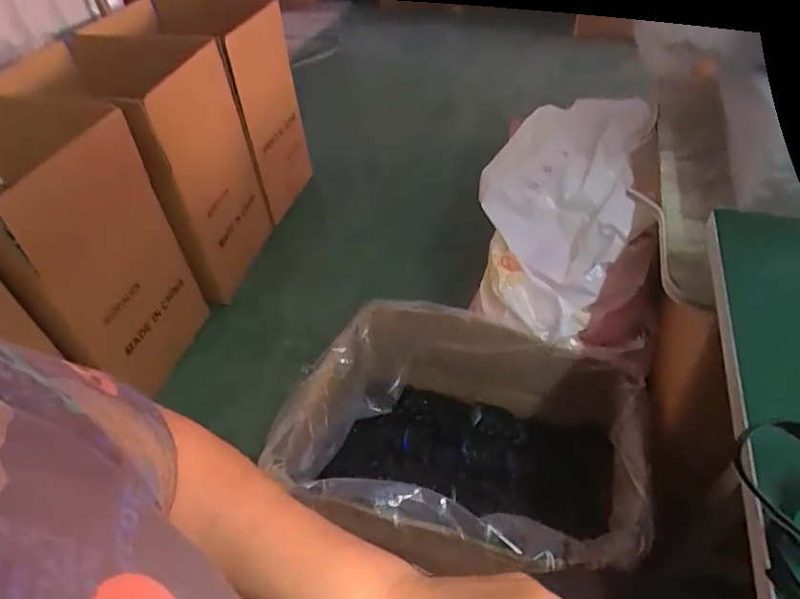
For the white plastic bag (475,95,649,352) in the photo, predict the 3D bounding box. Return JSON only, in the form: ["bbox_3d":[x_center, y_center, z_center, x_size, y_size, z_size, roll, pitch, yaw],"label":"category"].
[{"bbox_3d":[0.275,-0.143,0.932,0.272,0.242,0.419,4,45,11],"label":"white plastic bag"}]

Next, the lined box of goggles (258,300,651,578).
[{"bbox_3d":[0.104,0.233,0.875,0.510,0.264,0.400,8,46,15],"label":"lined box of goggles"}]

